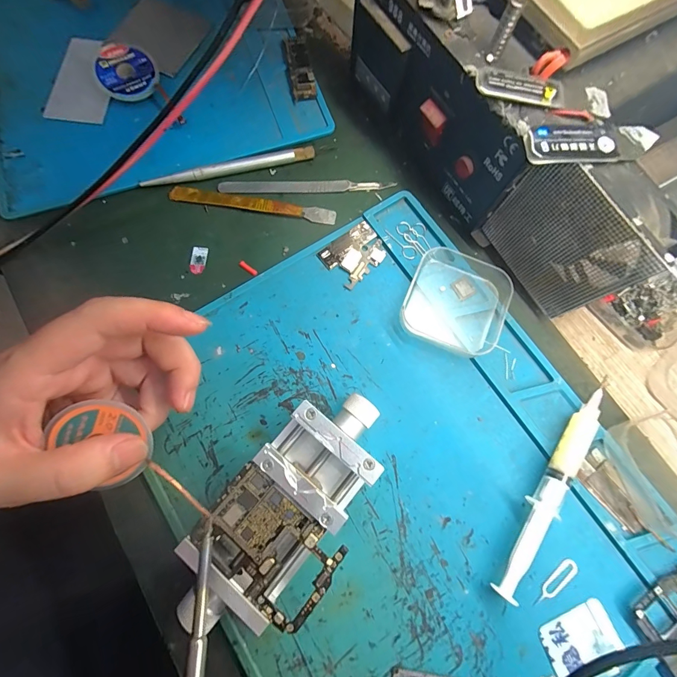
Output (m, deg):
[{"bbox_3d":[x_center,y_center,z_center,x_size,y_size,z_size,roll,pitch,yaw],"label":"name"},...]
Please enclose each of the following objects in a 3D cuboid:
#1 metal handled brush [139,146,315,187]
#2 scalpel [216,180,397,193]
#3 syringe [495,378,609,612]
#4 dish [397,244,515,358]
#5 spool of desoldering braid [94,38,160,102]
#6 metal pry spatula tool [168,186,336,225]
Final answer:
[{"bbox_3d":[-0.080,-0.127,0.255,0.125,0.008,0.009,-14,76,-5],"label":"metal handled brush"},{"bbox_3d":[-0.023,-0.114,0.257,0.129,0.004,0.009,-2,76,-2],"label":"scalpel"},{"bbox_3d":[0.126,0.084,0.203,0.016,0.017,0.137,32,77,7],"label":"syringe"},{"bbox_3d":[0.080,-0.026,0.232,0.065,0.012,0.070,23,76,4],"label":"dish"},{"bbox_3d":[-0.160,-0.203,0.261,0.041,0.017,0.041,0,76,-1],"label":"spool of desoldering braid"},{"bbox_3d":[-0.062,-0.098,0.250,0.120,0.004,0.011,8,75,1],"label":"metal pry spatula tool"}]

